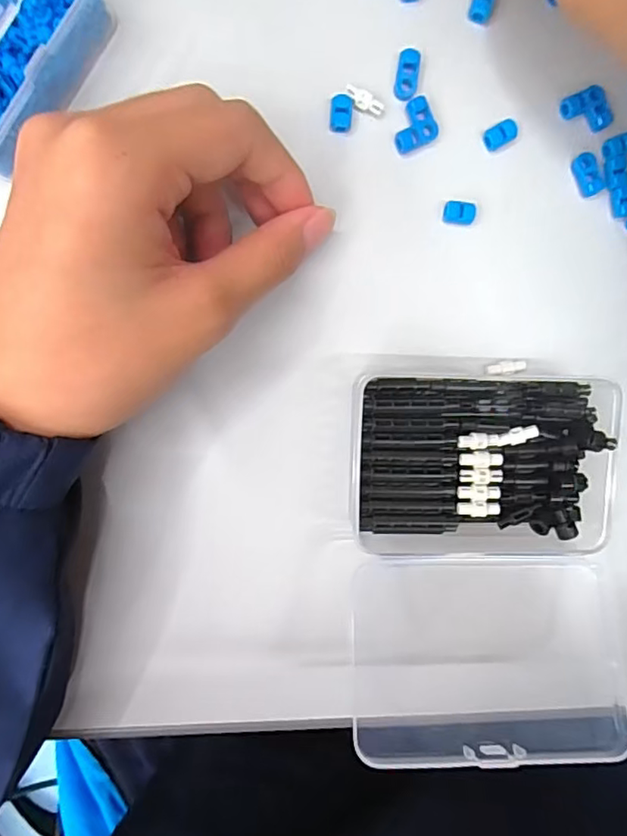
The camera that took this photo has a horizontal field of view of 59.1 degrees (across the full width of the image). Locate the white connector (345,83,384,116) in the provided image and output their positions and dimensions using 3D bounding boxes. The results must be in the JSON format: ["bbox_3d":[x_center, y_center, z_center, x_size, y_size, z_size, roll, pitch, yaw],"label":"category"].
[{"bbox_3d":[0.019,-0.116,0.203,0.016,0.005,0.005,24,93,-7],"label":"white connector"}]

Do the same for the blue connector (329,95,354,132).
[{"bbox_3d":[0.010,-0.111,0.203,0.008,0.004,0.012,1,95,-5],"label":"blue connector"}]

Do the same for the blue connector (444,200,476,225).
[{"bbox_3d":[0.056,-0.078,0.210,0.012,0.004,0.008,5,95,-6],"label":"blue connector"}]

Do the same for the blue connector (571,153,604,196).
[{"bbox_3d":[0.105,-0.093,0.213,0.008,0.005,0.016,-23,97,-3],"label":"blue connector"}]

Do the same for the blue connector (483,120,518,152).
[{"bbox_3d":[0.070,-0.106,0.208,0.012,0.004,0.007,-29,97,-2],"label":"blue connector"}]

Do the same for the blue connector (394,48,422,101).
[{"bbox_3d":[0.034,-0.126,0.203,0.008,0.004,0.017,5,95,-6],"label":"blue connector"}]

